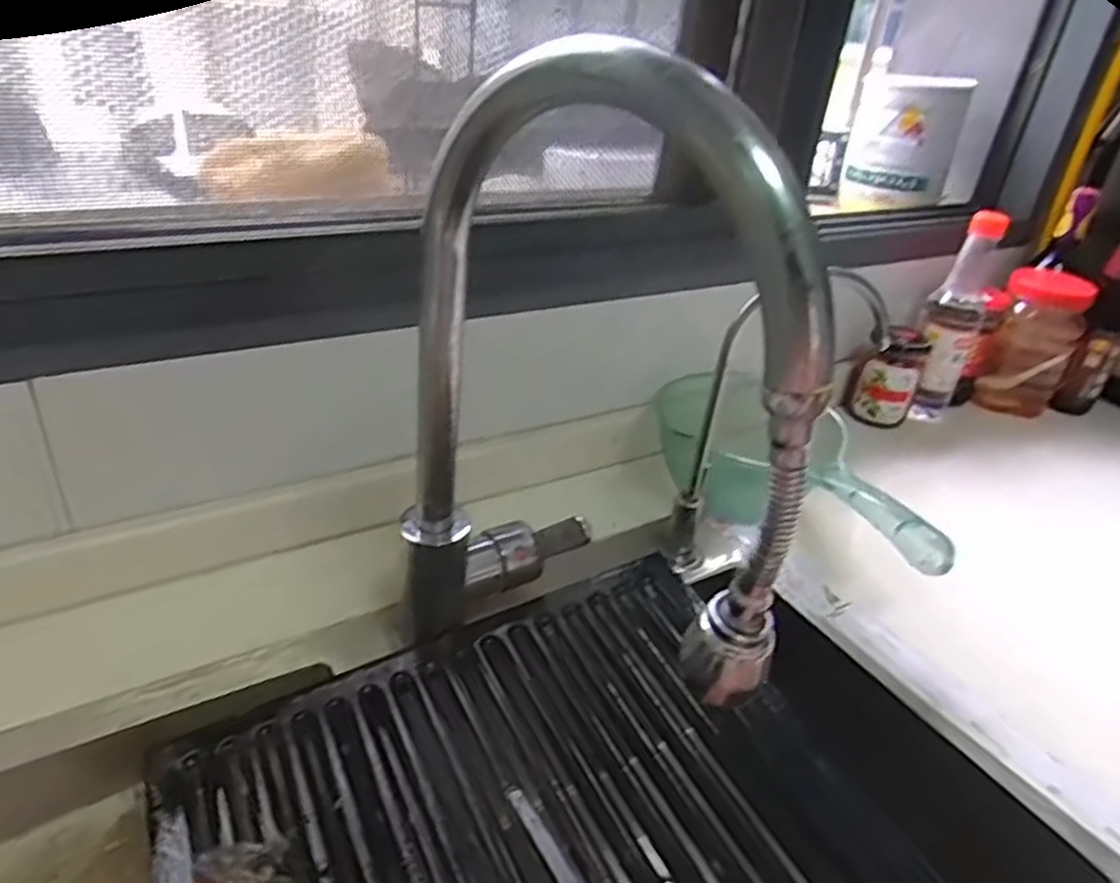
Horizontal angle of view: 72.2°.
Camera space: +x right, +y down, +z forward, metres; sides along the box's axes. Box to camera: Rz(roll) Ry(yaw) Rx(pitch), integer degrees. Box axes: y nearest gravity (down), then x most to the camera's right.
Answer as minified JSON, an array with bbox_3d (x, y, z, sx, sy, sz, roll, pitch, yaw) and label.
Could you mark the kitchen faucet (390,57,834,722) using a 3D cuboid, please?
[{"bbox_3d":[0.018,0.004,0.383,0.233,0.357,0.076,30,37,31],"label":"kitchen faucet"}]

